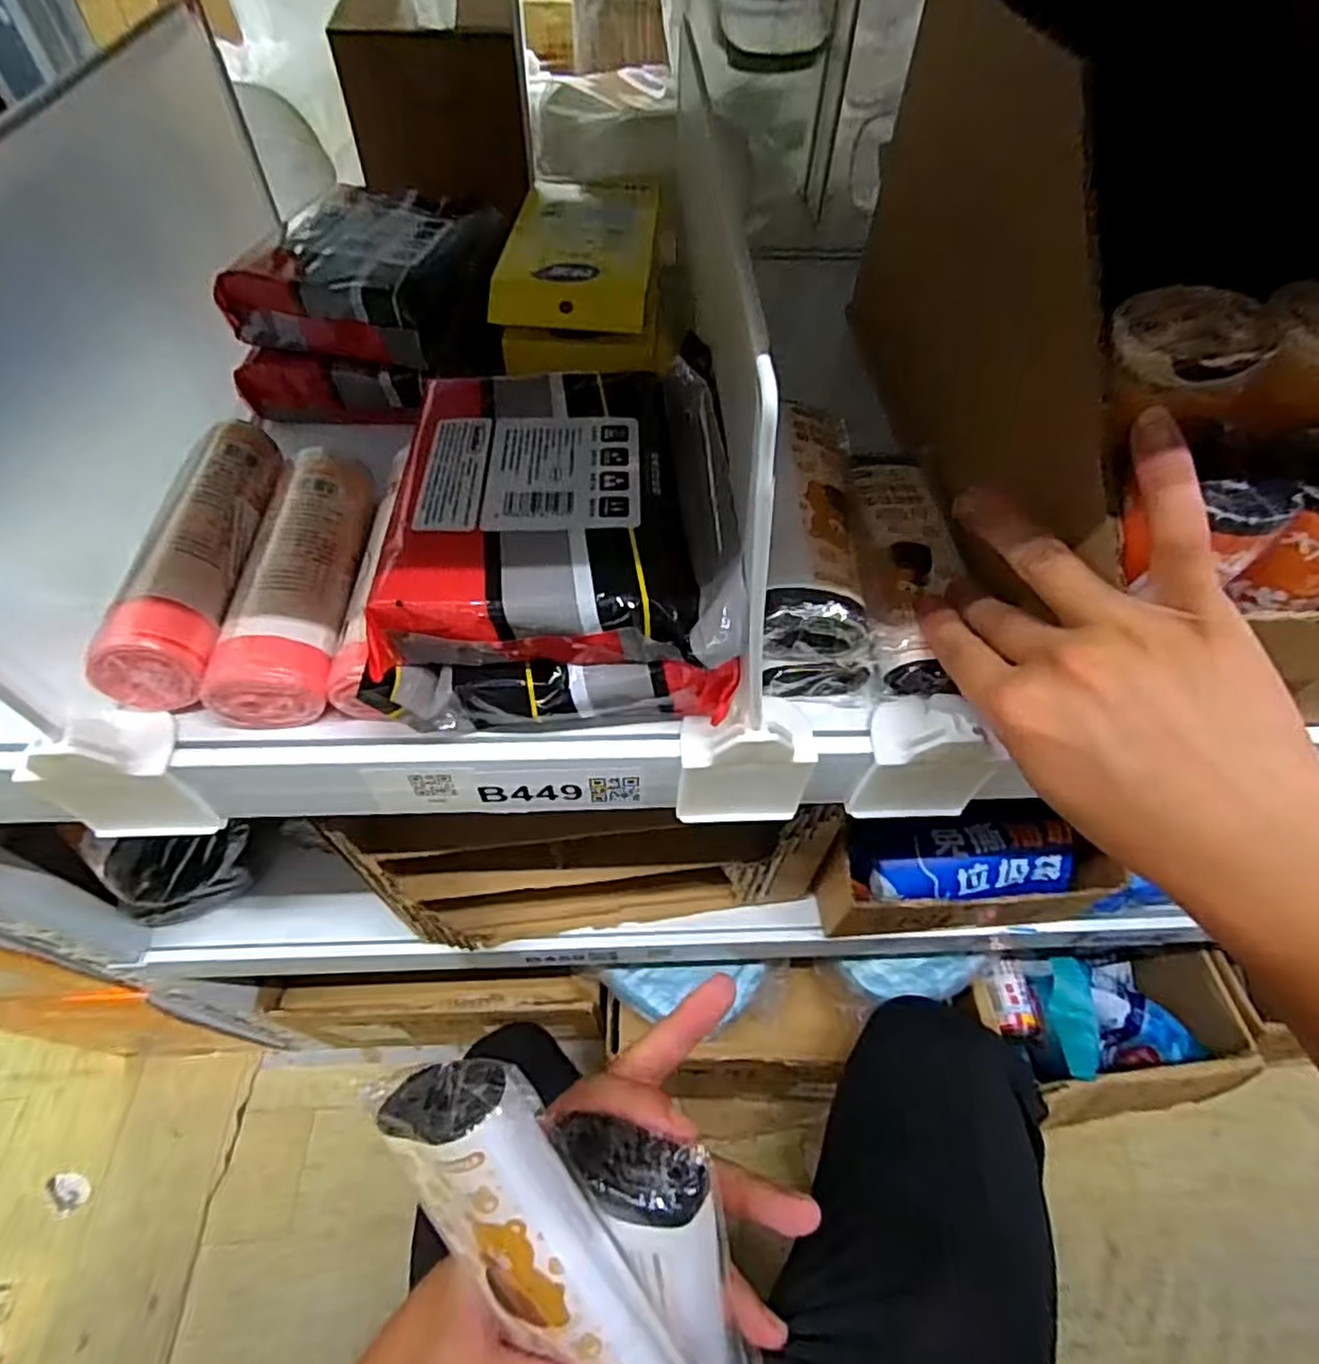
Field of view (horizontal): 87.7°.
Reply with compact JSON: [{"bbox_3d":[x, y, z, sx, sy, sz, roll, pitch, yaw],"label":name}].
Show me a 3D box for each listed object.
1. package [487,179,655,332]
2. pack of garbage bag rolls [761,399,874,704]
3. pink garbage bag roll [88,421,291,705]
[{"bbox_3d":[-0.049,-0.273,0.433,0.088,0.018,0.162,3,54,1],"label":"package"},{"bbox_3d":[0.074,-0.070,0.326,0.061,0.060,0.151,5,66,2],"label":"pack of garbage bag rolls"},{"bbox_3d":[-0.217,-0.062,0.326,0.044,0.038,0.157,-3,54,-4],"label":"pink garbage bag roll"}]

